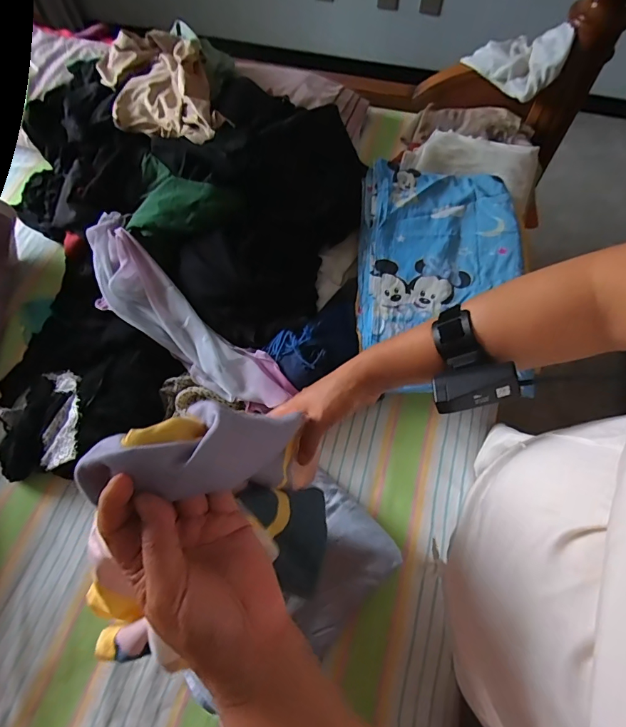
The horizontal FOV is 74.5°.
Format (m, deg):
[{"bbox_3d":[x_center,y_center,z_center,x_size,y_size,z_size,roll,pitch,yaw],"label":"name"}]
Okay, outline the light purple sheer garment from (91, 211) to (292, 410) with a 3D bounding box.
[{"bbox_3d":[-0.231,-0.070,0.704,0.445,0.112,0.127,40,73,18],"label":"light purple sheer garment"}]

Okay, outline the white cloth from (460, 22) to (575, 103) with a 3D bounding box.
[{"bbox_3d":[0.457,-0.698,0.928,0.213,0.119,0.076,35,71,16],"label":"white cloth"}]

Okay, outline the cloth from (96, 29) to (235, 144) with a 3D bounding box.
[{"bbox_3d":[-0.318,-0.579,0.844,0.213,0.083,0.424,-23,67,-8],"label":"cloth"}]

